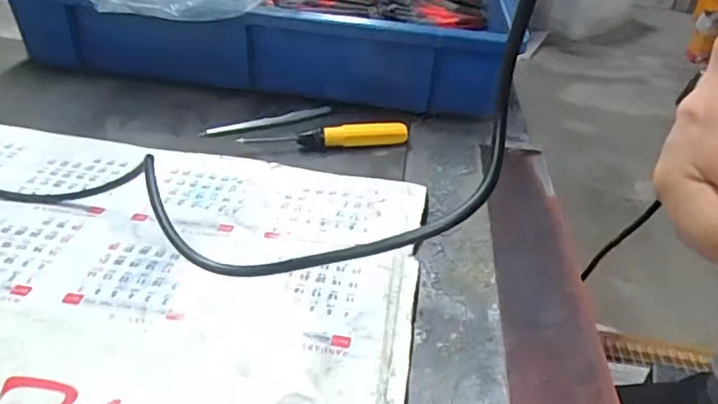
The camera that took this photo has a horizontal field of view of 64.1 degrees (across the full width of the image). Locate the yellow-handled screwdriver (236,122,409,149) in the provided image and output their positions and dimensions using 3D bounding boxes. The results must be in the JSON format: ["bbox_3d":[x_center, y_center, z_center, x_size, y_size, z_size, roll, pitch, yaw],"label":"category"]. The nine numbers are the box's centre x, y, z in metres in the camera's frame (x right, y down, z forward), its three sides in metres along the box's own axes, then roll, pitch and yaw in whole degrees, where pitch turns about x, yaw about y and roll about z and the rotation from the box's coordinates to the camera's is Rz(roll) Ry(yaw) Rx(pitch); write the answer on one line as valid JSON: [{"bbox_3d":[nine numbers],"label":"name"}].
[{"bbox_3d":[-0.024,-0.049,0.424,0.122,0.015,0.015,-2,35,-9],"label":"yellow-handled screwdriver"}]

